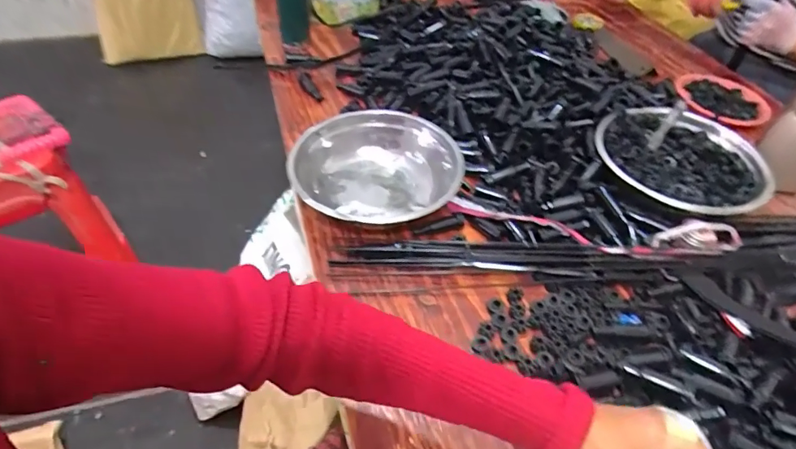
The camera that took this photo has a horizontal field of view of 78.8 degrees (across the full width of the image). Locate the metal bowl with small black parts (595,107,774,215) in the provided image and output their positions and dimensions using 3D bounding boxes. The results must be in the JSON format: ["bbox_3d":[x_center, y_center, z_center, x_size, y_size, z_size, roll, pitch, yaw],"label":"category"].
[{"bbox_3d":[0.393,-0.085,0.686,0.212,0.055,0.223,-28,54,-27],"label":"metal bowl with small black parts"}]

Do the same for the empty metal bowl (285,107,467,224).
[{"bbox_3d":[-0.034,-0.072,0.648,0.205,0.061,0.219,2,46,-2],"label":"empty metal bowl"}]

